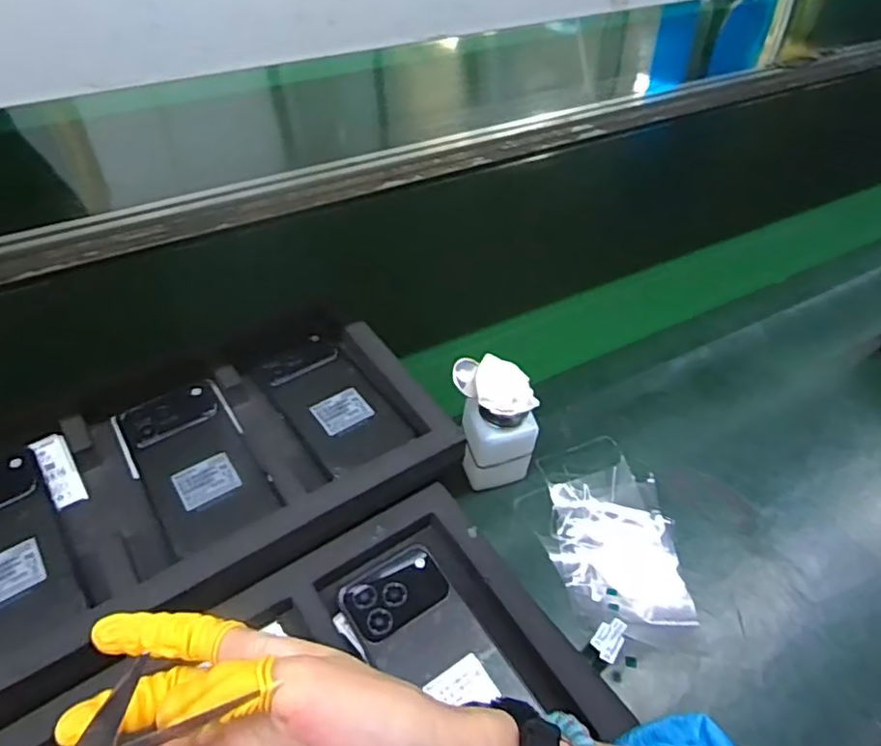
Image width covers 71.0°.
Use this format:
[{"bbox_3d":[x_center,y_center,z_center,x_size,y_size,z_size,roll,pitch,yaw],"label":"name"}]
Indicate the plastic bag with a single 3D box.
[{"bbox_3d":[0.144,0.136,0.514,0.106,0.021,0.172,-2,54,1],"label":"plastic bag"}]

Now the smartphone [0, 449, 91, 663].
[{"bbox_3d":[-0.286,0.114,0.398,0.072,0.015,0.156,-28,55,-27],"label":"smartphone"}]

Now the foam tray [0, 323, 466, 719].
[{"bbox_3d":[-0.224,0.098,0.419,0.464,0.036,0.198,-22,52,-23],"label":"foam tray"}]

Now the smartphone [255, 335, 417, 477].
[{"bbox_3d":[-0.090,0.021,0.501,0.072,0.011,0.141,-27,54,-26],"label":"smartphone"}]

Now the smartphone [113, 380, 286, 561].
[{"bbox_3d":[-0.182,0.064,0.457,0.080,0.009,0.143,-24,53,-24],"label":"smartphone"}]

